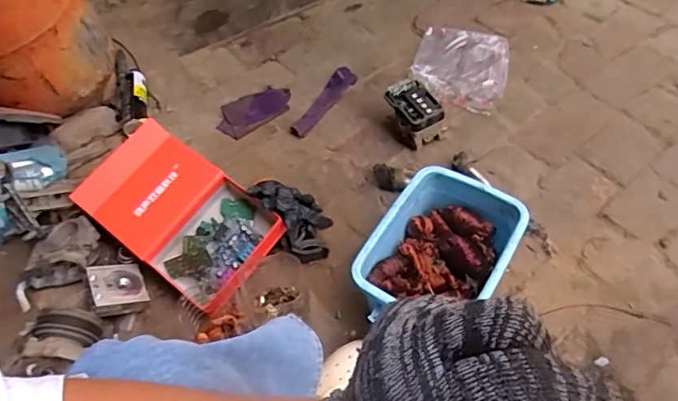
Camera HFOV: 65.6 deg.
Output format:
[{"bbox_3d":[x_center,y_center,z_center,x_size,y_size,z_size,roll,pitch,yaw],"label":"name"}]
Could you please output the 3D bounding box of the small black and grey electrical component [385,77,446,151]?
[{"bbox_3d":[0.156,-0.184,1.109,0.081,0.082,0.123,-29,56,-14],"label":"small black and grey electrical component"}]

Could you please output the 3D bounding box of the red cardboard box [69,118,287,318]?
[{"bbox_3d":[-0.294,0.021,0.960,0.365,0.092,0.204,30,60,24],"label":"red cardboard box"}]

